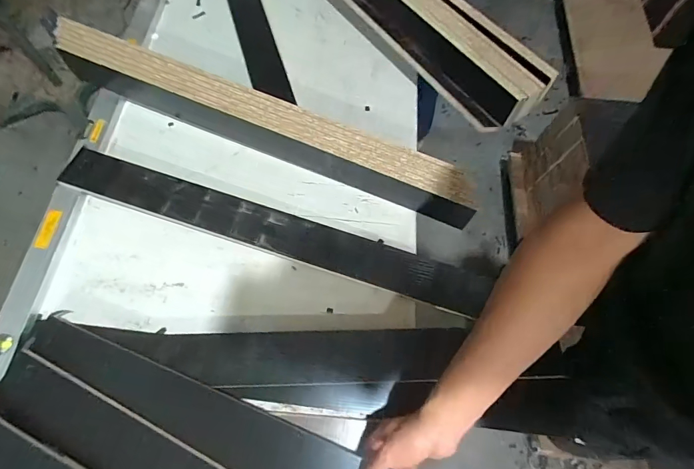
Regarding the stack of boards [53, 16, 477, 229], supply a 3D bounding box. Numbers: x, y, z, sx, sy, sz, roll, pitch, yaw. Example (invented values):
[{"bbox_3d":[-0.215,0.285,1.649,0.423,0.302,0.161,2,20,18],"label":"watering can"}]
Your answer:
[{"bbox_3d":[-0.164,-0.227,0.782,0.870,0.112,0.085,21,68,7],"label":"stack of boards"}]

